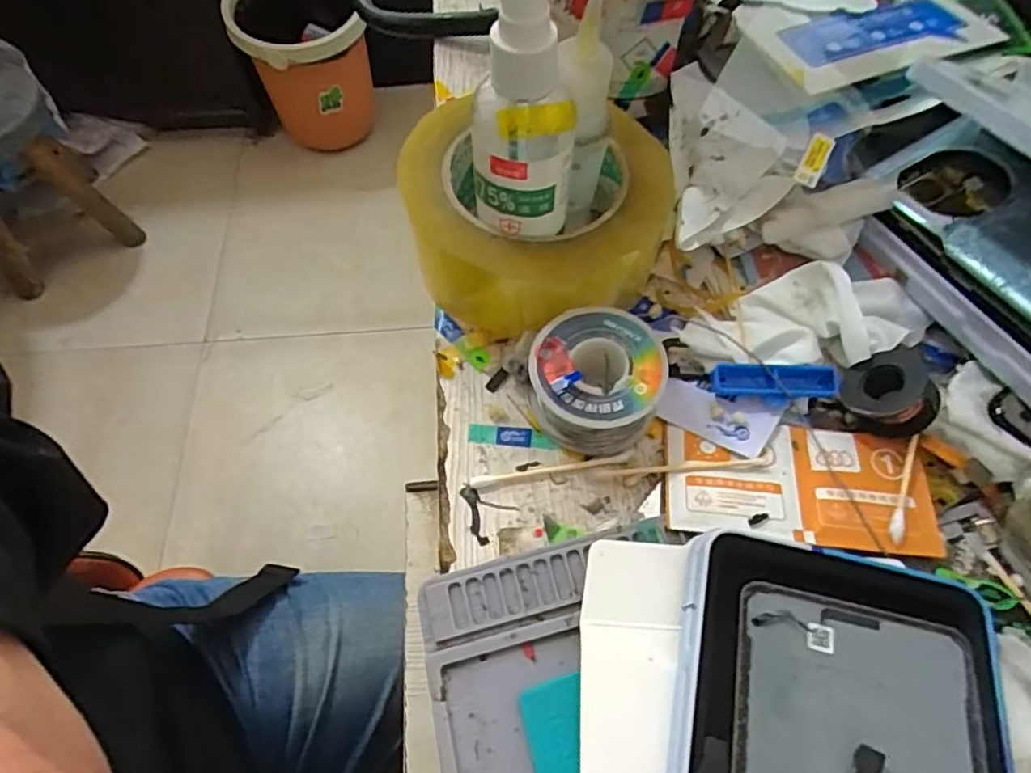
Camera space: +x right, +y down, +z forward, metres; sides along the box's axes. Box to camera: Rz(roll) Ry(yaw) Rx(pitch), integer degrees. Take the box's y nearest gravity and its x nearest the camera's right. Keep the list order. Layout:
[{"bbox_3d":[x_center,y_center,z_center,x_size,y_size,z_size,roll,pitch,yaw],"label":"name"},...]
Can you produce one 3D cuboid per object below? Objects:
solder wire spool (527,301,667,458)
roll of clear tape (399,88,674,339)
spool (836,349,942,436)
[{"bbox_3d":[0.033,-0.003,0.257,0.052,0.033,0.052,0,62,-1],"label":"solder wire spool"},{"bbox_3d":[0.009,-0.079,0.288,0.125,0.049,0.106,3,62,1],"label":"roll of clear tape"},{"bbox_3d":[0.152,0.004,0.250,0.032,0.017,0.030,-27,48,35],"label":"spool"}]

